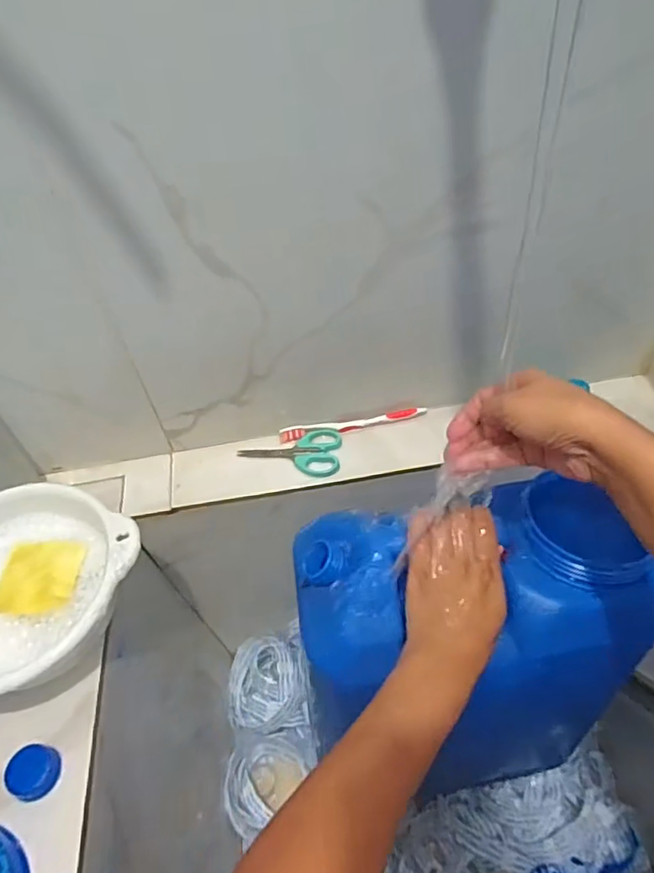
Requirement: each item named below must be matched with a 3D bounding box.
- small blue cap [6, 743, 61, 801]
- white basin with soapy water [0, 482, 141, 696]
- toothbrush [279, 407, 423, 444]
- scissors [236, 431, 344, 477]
[{"bbox_3d":[-0.245,0.279,0.470,0.036,0.021,0.039,-3,49,4],"label":"small blue cap"},{"bbox_3d":[-0.294,0.151,0.542,0.211,0.087,0.194,19,54,21],"label":"white basin with soapy water"},{"bbox_3d":[0.031,-0.015,0.689,0.177,0.019,0.018,-7,49,0],"label":"toothbrush"},{"bbox_3d":[-0.045,0.018,0.670,0.121,0.012,0.060,1,50,7],"label":"scissors"}]

